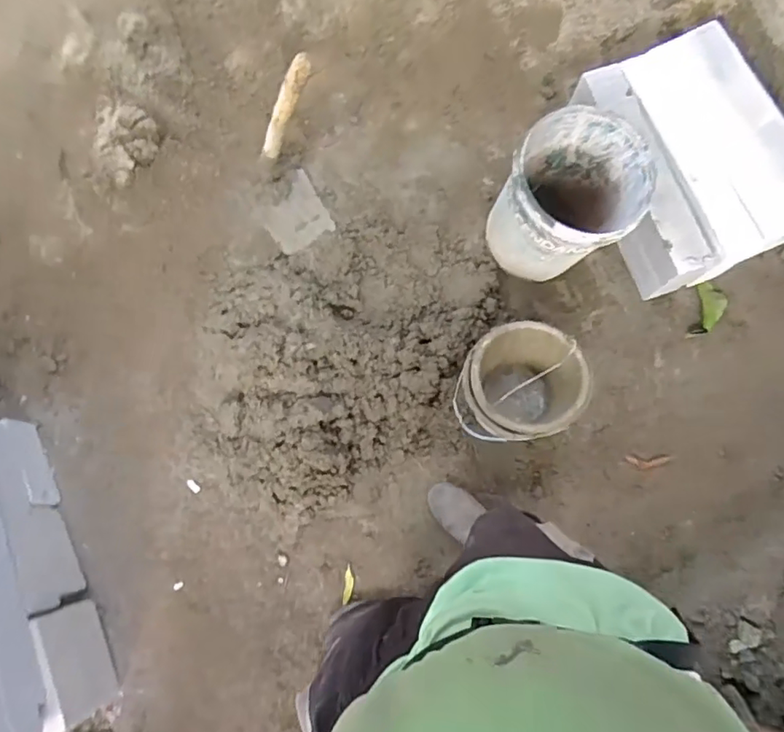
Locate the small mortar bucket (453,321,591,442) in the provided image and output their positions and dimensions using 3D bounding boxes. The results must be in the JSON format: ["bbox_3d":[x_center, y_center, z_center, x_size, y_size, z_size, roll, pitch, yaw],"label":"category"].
[{"bbox_3d":[0.297,0.044,1.301,0.262,0.195,0.258,0,77,-1],"label":"small mortar bucket"}]

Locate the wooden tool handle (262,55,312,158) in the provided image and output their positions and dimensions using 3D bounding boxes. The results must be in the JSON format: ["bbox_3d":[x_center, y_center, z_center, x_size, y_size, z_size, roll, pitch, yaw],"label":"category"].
[{"bbox_3d":[-0.214,-0.488,1.071,0.039,0.463,0.028,46,79,-16],"label":"wooden tool handle"}]

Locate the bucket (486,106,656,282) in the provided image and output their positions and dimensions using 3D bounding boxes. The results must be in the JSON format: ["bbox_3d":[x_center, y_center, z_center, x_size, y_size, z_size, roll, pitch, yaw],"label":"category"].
[{"bbox_3d":[0.408,-0.378,1.340,0.289,0.355,0.289,0,77,-1],"label":"bucket"}]

